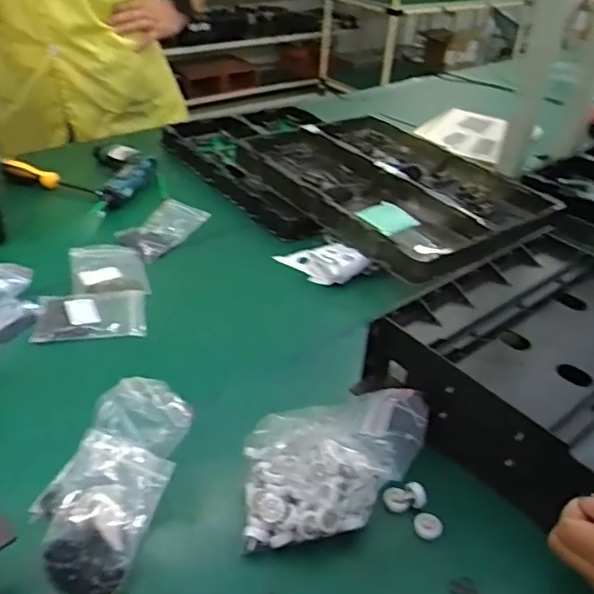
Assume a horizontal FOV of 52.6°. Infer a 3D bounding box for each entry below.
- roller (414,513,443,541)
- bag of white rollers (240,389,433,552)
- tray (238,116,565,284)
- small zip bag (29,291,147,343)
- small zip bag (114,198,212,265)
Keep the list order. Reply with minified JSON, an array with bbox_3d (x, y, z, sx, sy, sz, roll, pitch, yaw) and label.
[{"bbox_3d":[0.119,0.207,0.545,0.025,0.013,0.022,17,37,18],"label":"roller"},{"bbox_3d":[0.039,0.130,0.527,0.168,0.122,0.105,-2,36,-9],"label":"bag of white rollers"},{"bbox_3d":[0.170,-0.197,1.064,0.372,0.053,0.555,-22,43,-32],"label":"tray"},{"bbox_3d":[-0.263,0.020,0.773,0.131,0.014,0.098,-4,36,-11],"label":"small zip bag"},{"bbox_3d":[-0.212,-0.109,0.957,0.095,0.034,0.131,31,43,33],"label":"small zip bag"}]

